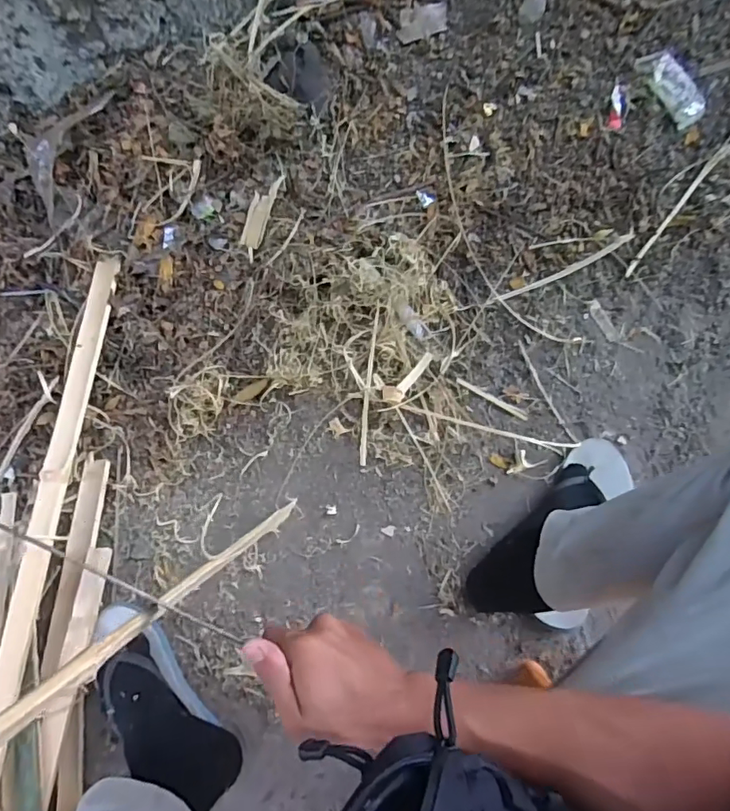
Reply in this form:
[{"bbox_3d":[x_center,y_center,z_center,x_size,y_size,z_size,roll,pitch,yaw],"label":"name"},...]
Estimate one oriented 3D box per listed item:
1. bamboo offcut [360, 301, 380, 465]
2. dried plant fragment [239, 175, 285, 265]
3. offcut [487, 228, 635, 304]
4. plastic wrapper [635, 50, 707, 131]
[{"bbox_3d":[0.006,-0.028,0.731,0.013,0.011,0.226,6,95,2],"label":"bamboo offcut"},{"bbox_3d":[-0.153,-0.270,0.732,0.034,0.006,0.127,21,90,6],"label":"dried plant fragment"},{"bbox_3d":[0.306,-0.209,0.795,0.257,0.019,0.015,-27,77,-6],"label":"offcut"},{"bbox_3d":[0.496,-0.513,0.824,0.064,0.012,0.131,-38,91,-8],"label":"plastic wrapper"}]

